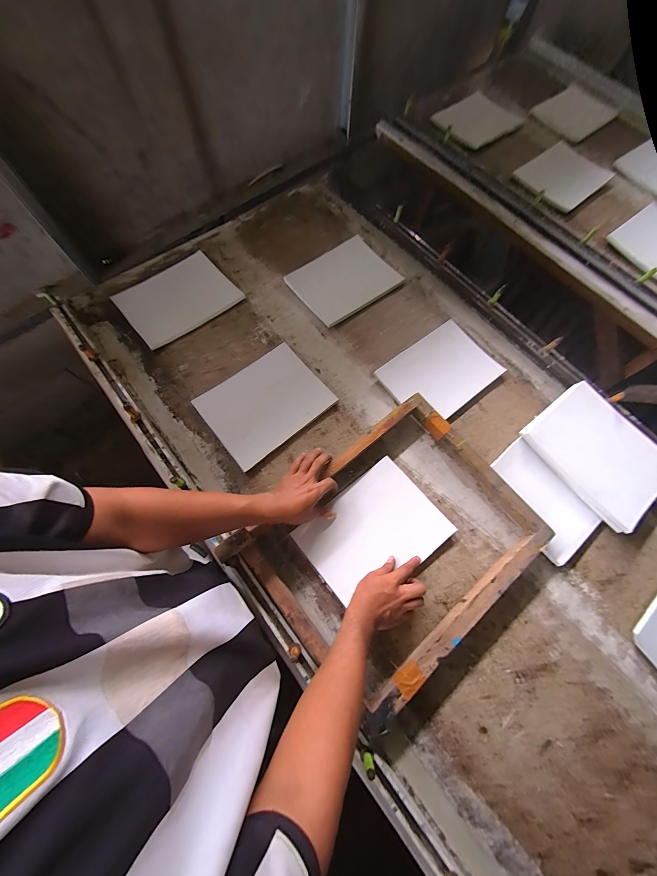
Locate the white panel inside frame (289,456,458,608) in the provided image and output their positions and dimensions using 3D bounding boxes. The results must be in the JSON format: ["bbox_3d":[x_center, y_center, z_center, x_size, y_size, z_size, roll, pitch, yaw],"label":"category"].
[{"bbox_3d":[0.091,0.191,0.615,0.265,0.014,0.199,-37,75,-12],"label":"white panel inside frame"}]

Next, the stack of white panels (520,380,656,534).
[{"bbox_3d":[0.607,0.031,0.678,0.210,0.029,0.273,-38,76,-10],"label":"stack of white panels"}]

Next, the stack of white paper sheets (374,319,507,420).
[{"bbox_3d":[0.275,-0.161,0.751,0.253,0.014,0.192,-37,83,-4],"label":"stack of white paper sheets"}]

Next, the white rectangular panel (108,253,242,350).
[{"bbox_3d":[-0.397,-0.371,0.798,0.271,0.012,0.202,-37,81,-12],"label":"white rectangular panel"}]

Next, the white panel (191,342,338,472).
[{"bbox_3d":[-0.149,-0.086,0.713,0.269,0.012,0.211,-39,77,-14],"label":"white panel"}]

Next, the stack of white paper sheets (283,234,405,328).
[{"bbox_3d":[0.043,-0.447,0.839,0.267,0.013,0.206,-35,76,-13],"label":"stack of white paper sheets"}]

